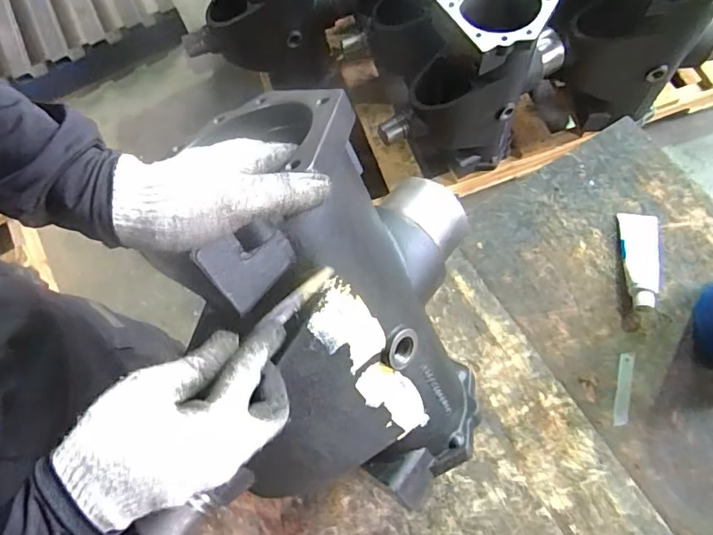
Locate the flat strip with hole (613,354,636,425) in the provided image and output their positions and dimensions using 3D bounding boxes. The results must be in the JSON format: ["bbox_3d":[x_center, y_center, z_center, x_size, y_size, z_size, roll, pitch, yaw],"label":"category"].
[{"bbox_3d":[0.367,0.166,0.684,0.023,0.004,0.100,18,74,-5],"label":"flat strip with hole"}]

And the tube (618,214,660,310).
[{"bbox_3d":[0.409,-0.013,0.724,0.047,0.027,0.149,9,70,9],"label":"tube"}]

